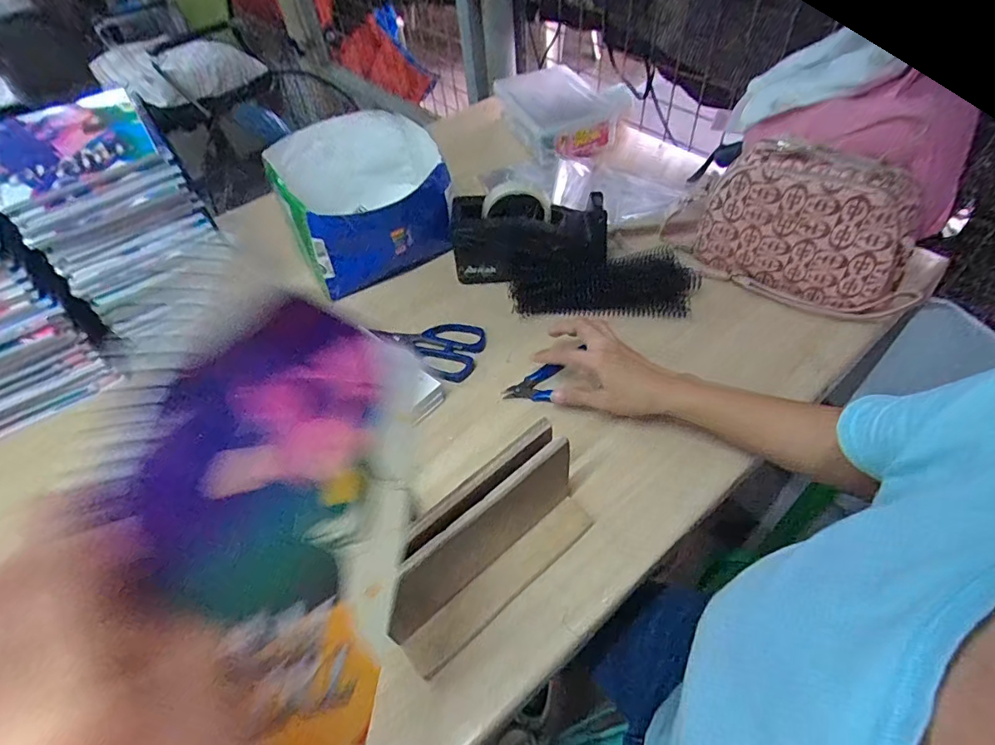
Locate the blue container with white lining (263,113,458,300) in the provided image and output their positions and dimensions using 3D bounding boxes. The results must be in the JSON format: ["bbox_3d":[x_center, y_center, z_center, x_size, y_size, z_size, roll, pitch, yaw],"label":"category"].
[{"bbox_3d":[-0.179,-0.238,0.705,0.215,0.125,0.217,-19,52,-9],"label":"blue container with white lining"}]

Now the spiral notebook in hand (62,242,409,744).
[{"bbox_3d":[-0.088,0.057,0.213,0.005,0.149,0.182,-7,65,31],"label":"spiral notebook in hand"}]

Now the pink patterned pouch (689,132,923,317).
[{"bbox_3d":[0.370,-0.169,0.603,0.232,0.142,0.090,32,61,27],"label":"pink patterned pouch"}]

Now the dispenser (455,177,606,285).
[{"bbox_3d":[0.040,-0.178,0.655,0.194,0.089,0.099,-2,52,4],"label":"dispenser"}]

